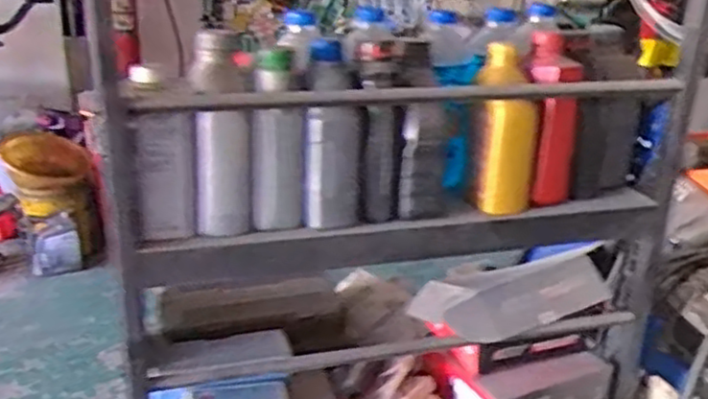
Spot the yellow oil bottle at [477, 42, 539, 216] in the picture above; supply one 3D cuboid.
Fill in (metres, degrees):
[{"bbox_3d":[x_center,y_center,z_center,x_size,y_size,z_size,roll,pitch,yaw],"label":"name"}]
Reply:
[{"bbox_3d":[0.196,-0.091,0.943,0.078,0.205,0.074,-5,24,-15],"label":"yellow oil bottle"}]

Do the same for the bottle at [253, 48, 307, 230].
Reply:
[{"bbox_3d":[-0.096,-0.070,0.851,0.058,0.210,0.053,-8,25,-21],"label":"bottle"}]

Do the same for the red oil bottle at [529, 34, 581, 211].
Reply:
[{"bbox_3d":[0.258,-0.106,0.954,0.061,0.221,0.066,-10,26,-25],"label":"red oil bottle"}]

